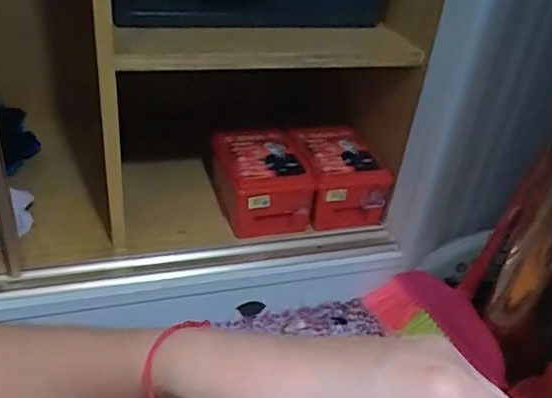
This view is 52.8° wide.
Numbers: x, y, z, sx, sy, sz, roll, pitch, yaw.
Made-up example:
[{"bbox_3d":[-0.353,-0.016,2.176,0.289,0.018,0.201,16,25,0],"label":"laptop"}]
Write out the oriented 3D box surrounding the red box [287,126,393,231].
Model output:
[{"bbox_3d":[0.110,-0.042,0.998,0.145,0.108,0.173,-1,34,-12],"label":"red box"}]

